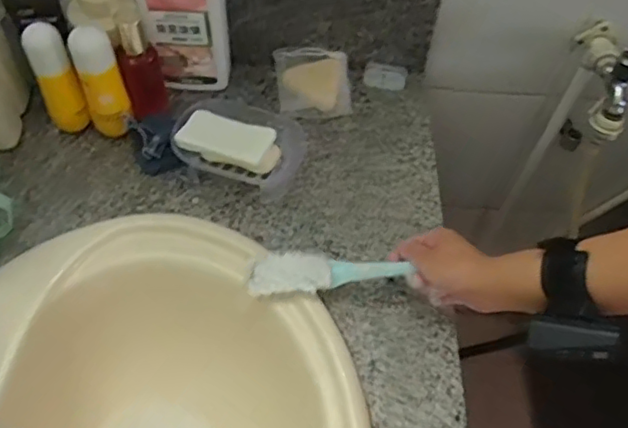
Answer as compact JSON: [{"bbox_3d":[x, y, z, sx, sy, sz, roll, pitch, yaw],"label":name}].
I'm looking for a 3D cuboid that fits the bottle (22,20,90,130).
[{"bbox_3d":[-0.297,-0.148,0.707,0.042,0.149,0.036,-25,62,-19],"label":"bottle"}]

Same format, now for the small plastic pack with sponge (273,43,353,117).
[{"bbox_3d":[0.000,-0.174,0.809,0.102,0.046,0.088,0,57,-4],"label":"small plastic pack with sponge"}]

